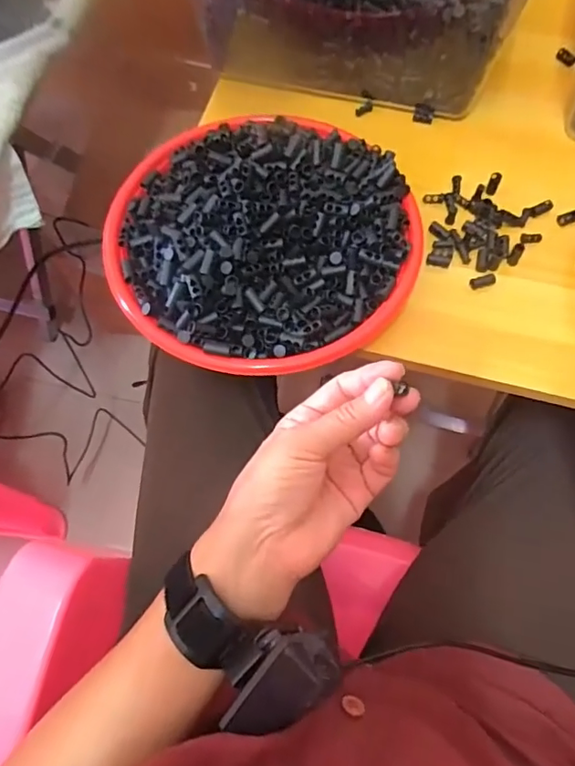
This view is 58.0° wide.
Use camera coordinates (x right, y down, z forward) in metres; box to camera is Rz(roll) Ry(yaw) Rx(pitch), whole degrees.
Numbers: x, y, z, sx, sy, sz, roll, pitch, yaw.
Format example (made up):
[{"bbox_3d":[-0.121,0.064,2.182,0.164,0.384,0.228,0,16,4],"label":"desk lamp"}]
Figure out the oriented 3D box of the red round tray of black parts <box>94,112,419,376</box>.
[{"bbox_3d":[-0.023,-0.120,0.394,0.221,0.039,0.234,0,68,1],"label":"red round tray of black parts"}]

